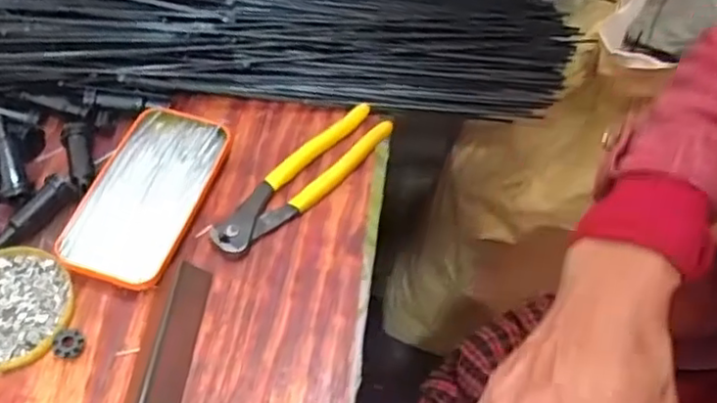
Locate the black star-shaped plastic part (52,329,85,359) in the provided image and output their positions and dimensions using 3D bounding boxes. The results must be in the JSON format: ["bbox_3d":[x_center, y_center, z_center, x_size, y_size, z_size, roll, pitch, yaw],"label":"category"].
[{"bbox_3d":[-0.185,0.091,0.427,0.017,0.010,0.016,-15,58,-12],"label":"black star-shaped plastic part"}]

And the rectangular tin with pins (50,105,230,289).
[{"bbox_3d":[-0.159,-0.009,0.487,0.083,0.012,0.145,14,57,8],"label":"rectangular tin with pins"}]

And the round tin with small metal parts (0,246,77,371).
[{"bbox_3d":[-0.234,0.070,0.441,0.084,0.009,0.083,1,56,-1],"label":"round tin with small metal parts"}]

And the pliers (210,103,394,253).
[{"bbox_3d":[-0.041,-0.019,0.500,0.038,0.016,0.162,39,63,22],"label":"pliers"}]

